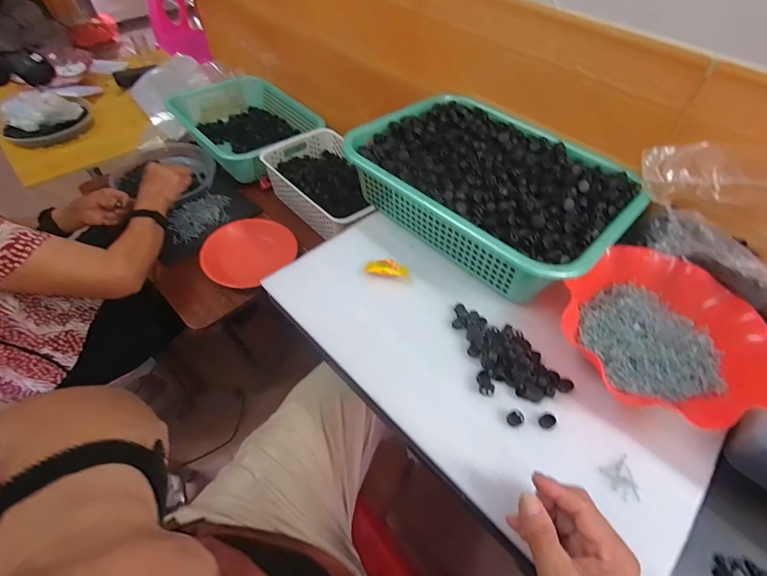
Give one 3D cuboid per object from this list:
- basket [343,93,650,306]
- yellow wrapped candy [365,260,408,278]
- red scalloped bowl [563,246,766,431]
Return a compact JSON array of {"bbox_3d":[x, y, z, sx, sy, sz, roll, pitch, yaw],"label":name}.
[{"bbox_3d":[0.159,-0.161,0.577,0.387,0.084,0.290,38,59,23],"label":"basket"},{"bbox_3d":[0.005,-0.027,0.523,0.059,0.010,0.023,0,52,-3],"label":"yellow wrapped candy"},{"bbox_3d":[0.331,0.049,0.446,0.203,0.054,0.198,2,52,-2],"label":"red scalloped bowl"}]

